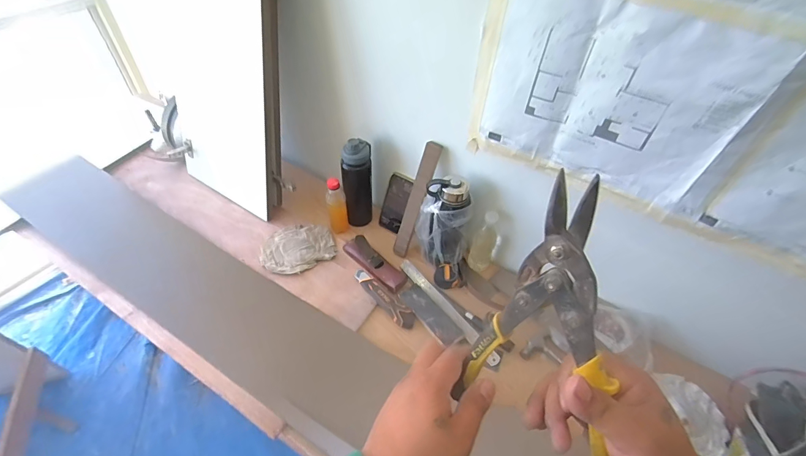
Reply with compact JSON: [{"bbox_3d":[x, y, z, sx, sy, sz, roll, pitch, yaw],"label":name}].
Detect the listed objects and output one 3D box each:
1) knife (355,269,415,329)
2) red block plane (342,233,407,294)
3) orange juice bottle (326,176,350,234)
[{"bbox_3d":[-0.048,0.166,0.904,0.192,0.015,0.041,36,56,26],"label":"knife"},{"bbox_3d":[-0.078,0.083,0.951,0.194,0.048,0.063,31,54,22],"label":"red block plane"},{"bbox_3d":[-0.175,-0.063,0.995,0.052,0.159,0.043,-9,50,-11],"label":"orange juice bottle"}]

